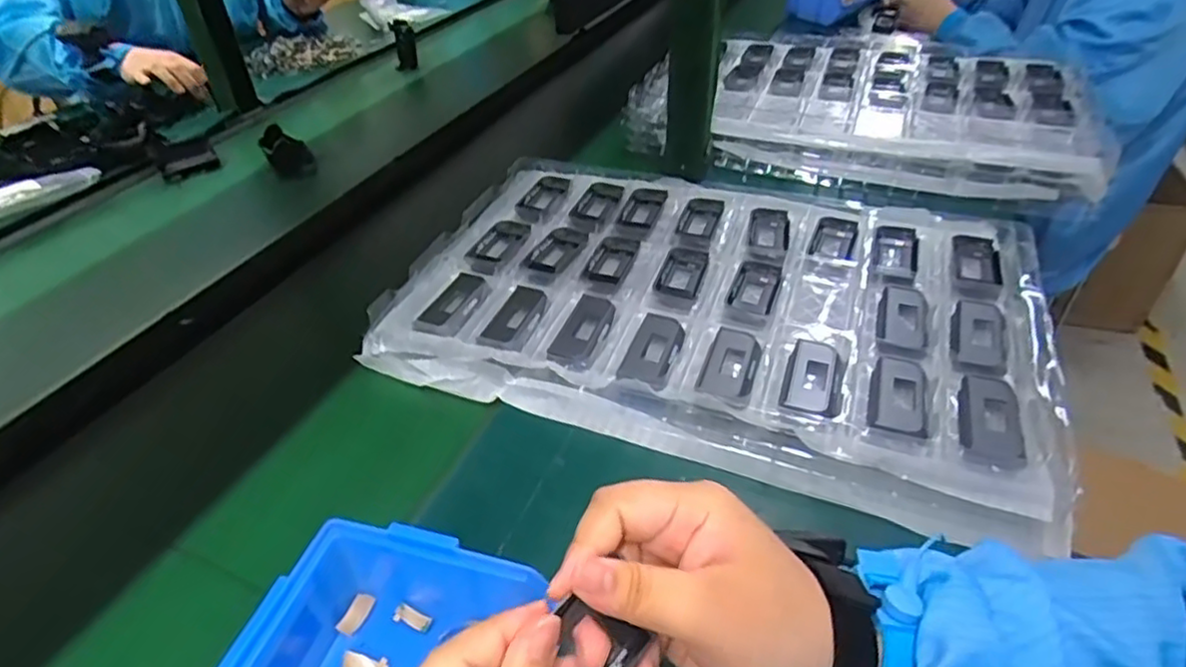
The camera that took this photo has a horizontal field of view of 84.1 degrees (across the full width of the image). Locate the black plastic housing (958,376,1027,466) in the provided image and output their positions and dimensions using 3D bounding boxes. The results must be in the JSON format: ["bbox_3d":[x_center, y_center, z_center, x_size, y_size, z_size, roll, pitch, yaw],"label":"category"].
[{"bbox_3d":[0.264,0.058,0.437,0.034,0.012,0.078,11,42,17],"label":"black plastic housing"}]

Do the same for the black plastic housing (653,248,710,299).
[{"bbox_3d":[0.077,-0.053,0.579,0.038,0.010,0.070,12,42,18],"label":"black plastic housing"}]

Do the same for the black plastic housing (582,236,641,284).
[{"bbox_3d":[0.017,-0.065,0.600,0.037,0.013,0.071,10,42,16],"label":"black plastic housing"}]

